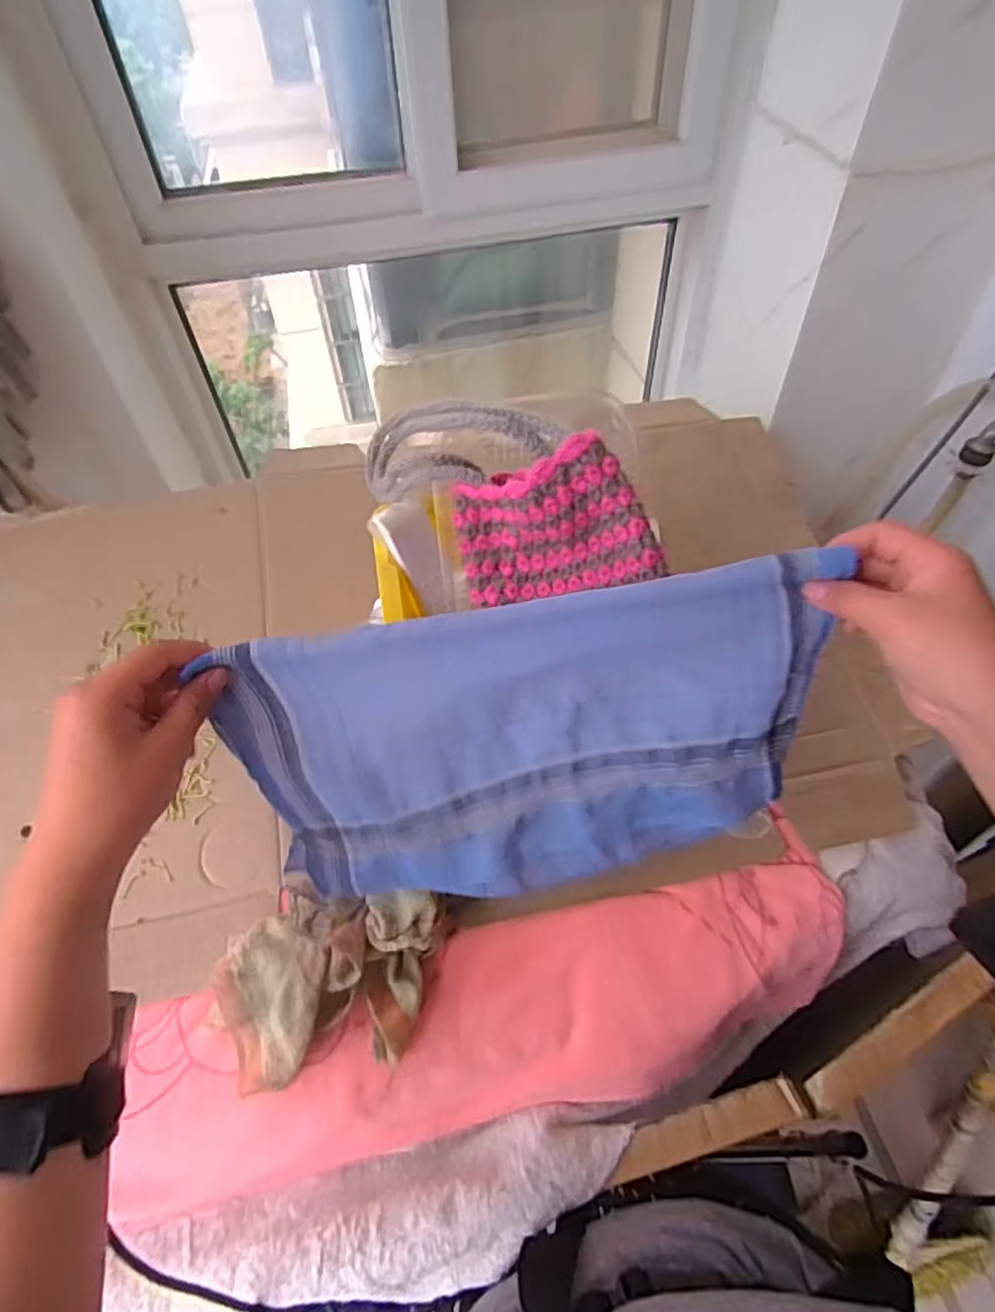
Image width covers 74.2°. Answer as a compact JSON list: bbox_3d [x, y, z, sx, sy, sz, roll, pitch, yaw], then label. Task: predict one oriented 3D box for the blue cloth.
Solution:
[{"bbox_3d":[0.025,0.051,0.374,0.320,0.167,0.019,-10,13,-2],"label":"blue cloth"}]

